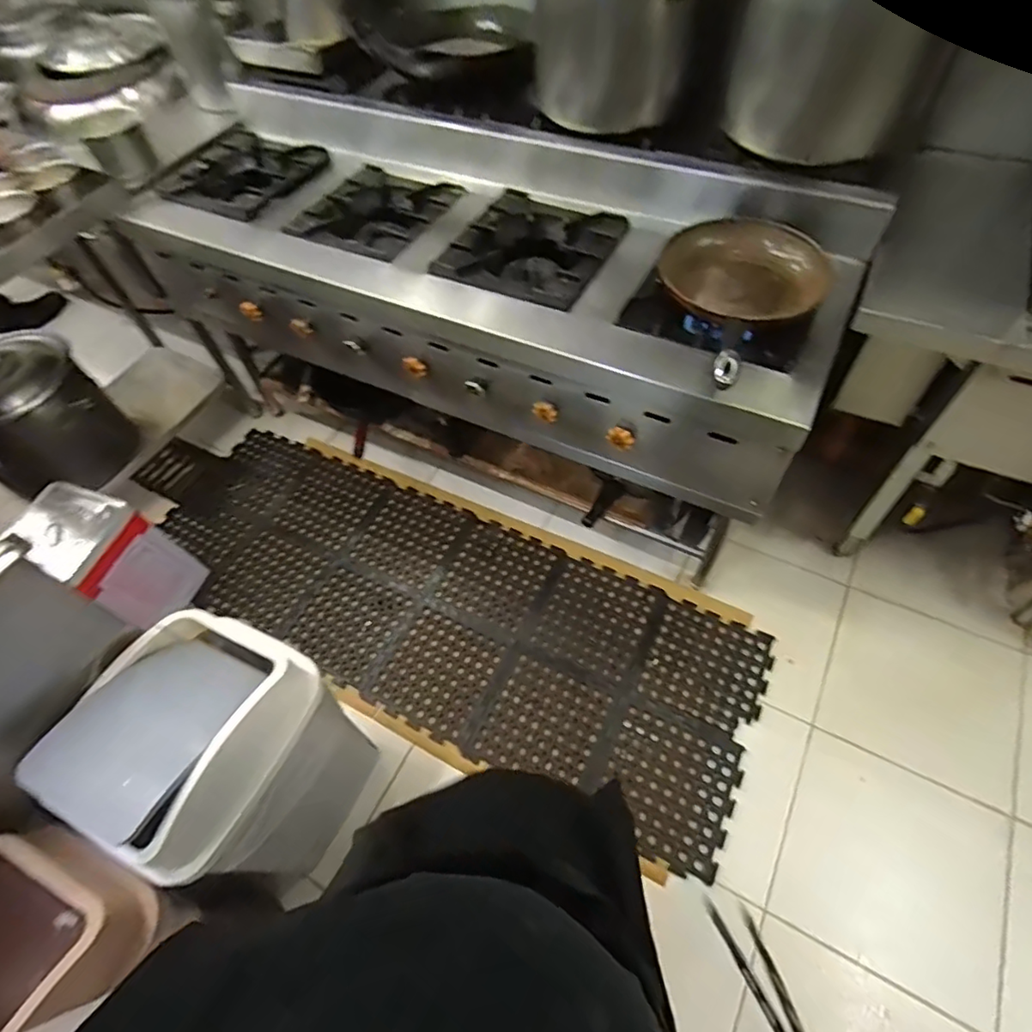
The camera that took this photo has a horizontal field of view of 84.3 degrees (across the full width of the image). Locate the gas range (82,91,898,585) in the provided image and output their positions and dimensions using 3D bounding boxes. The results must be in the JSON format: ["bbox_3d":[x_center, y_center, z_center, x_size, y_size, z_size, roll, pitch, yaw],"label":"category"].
[{"bbox_3d":[-0.076,-0.482,1.429,1.535,0.702,0.598,24,62,19],"label":"gas range"}]

